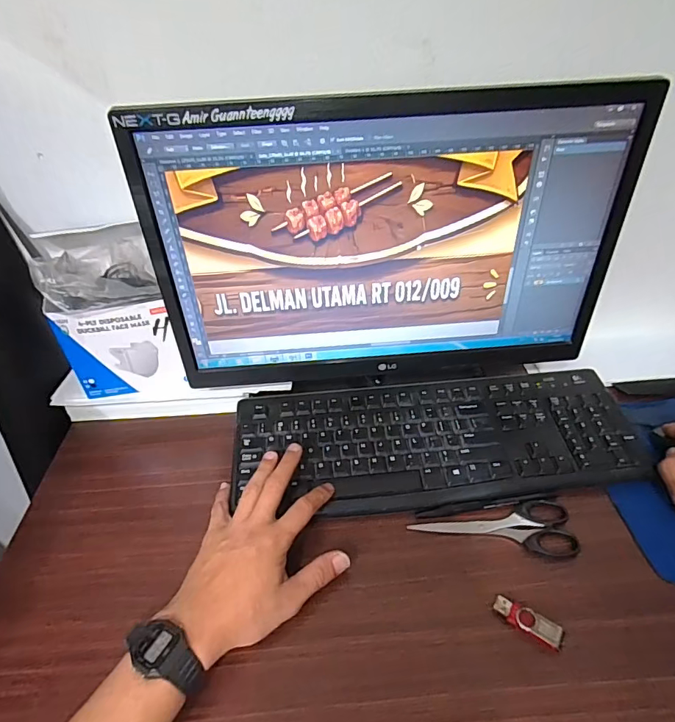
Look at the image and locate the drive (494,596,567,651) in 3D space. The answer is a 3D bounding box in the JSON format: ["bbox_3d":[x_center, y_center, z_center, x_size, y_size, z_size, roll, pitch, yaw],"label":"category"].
[{"bbox_3d":[0.155,0.210,0.359,0.053,0.007,0.018,26,51,24],"label":"drive"}]

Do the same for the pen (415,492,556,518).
[{"bbox_3d":[0.147,0.142,0.442,0.139,0.006,0.009,-6,45,-5],"label":"pen"}]

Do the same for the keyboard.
[{"bbox_3d":[0.107,0.084,0.495,0.433,0.016,0.157,-3,45,-1],"label":"keyboard"}]

